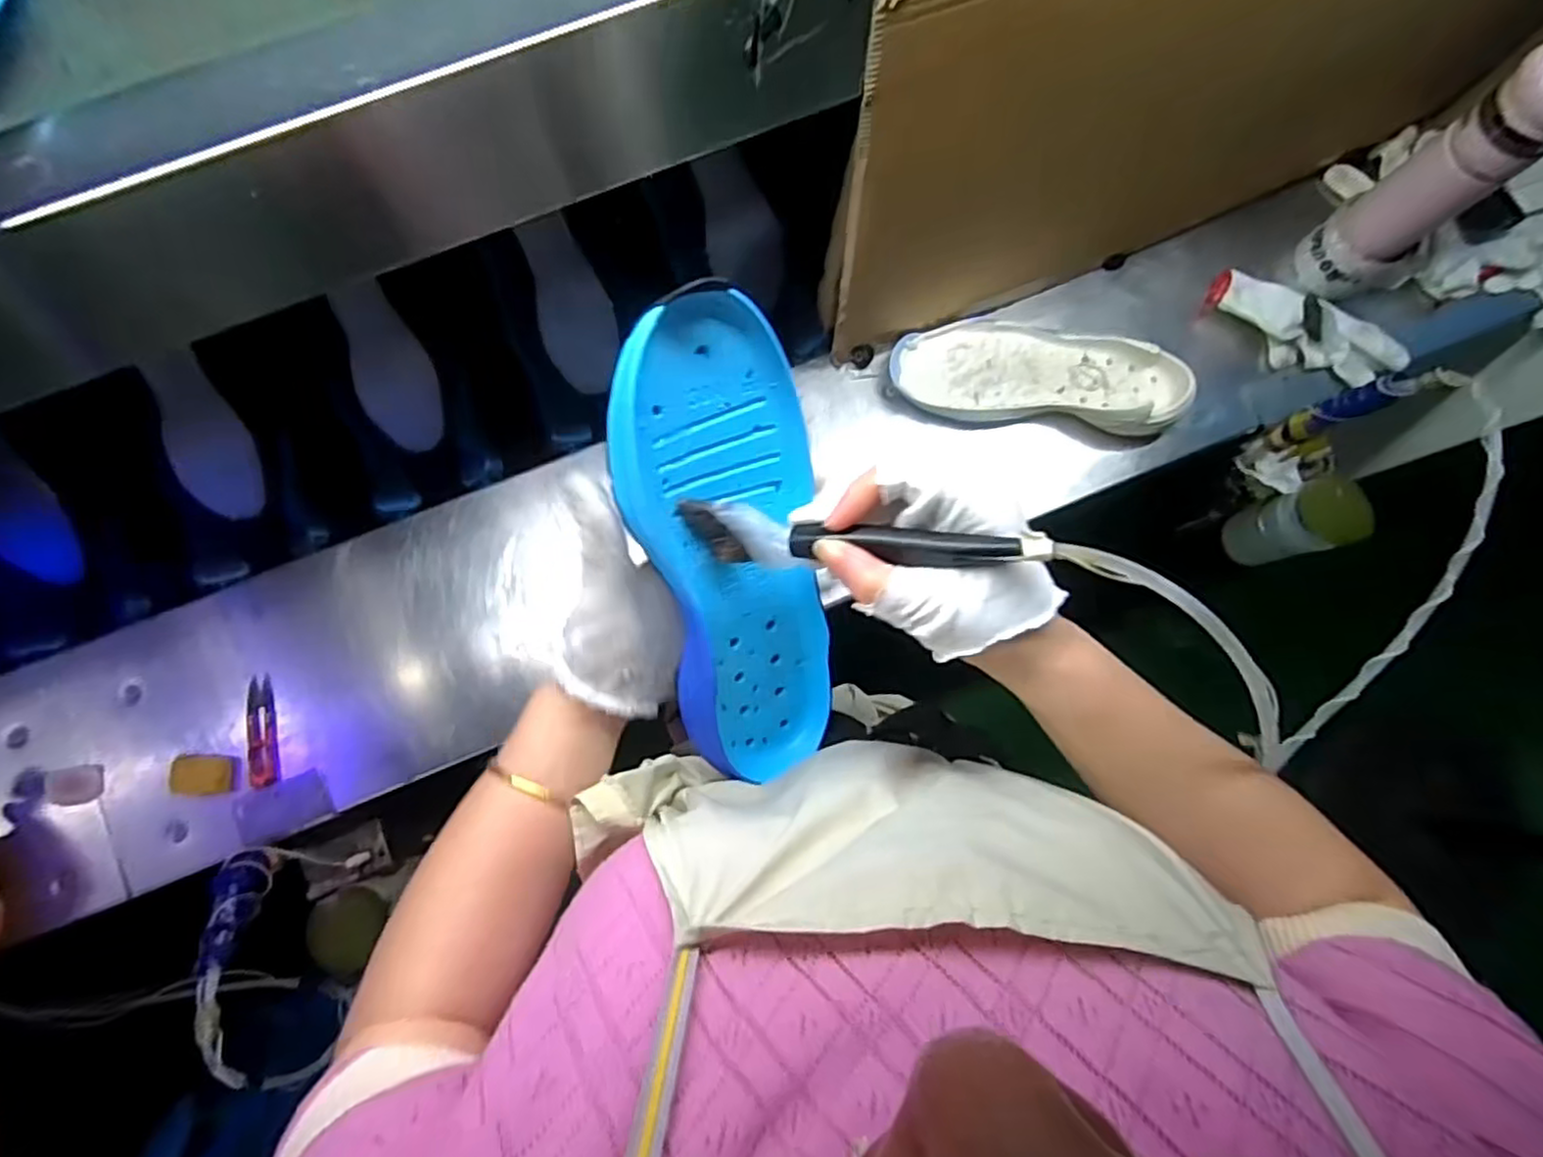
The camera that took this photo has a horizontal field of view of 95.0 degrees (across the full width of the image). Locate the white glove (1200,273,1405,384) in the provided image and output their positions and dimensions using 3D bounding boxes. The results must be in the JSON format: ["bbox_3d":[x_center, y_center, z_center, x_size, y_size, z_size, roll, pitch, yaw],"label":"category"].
[{"bbox_3d":[0.528,-0.244,0.707,0.191,0.034,0.072,31,83,4],"label":"white glove"}]

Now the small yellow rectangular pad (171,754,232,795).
[{"bbox_3d":[-0.522,0.180,0.648,0.052,0.014,0.035,1,81,0],"label":"small yellow rectangular pad"}]

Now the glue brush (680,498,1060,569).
[{"bbox_3d":[0.030,-0.018,0.316,0.145,0.028,0.023,4,79,22],"label":"glue brush"}]

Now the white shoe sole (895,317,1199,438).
[{"bbox_3d":[0.256,-0.199,0.691,0.276,0.043,0.101,5,81,0],"label":"white shoe sole"}]

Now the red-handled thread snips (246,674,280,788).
[{"bbox_3d":[-0.475,0.143,0.660,0.025,0.006,0.100,-8,82,-1],"label":"red-handled thread snips"}]

